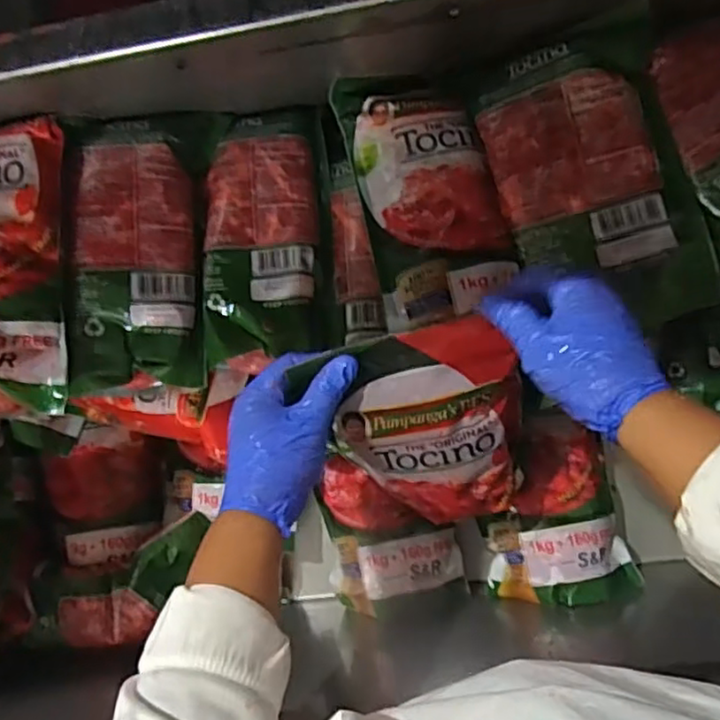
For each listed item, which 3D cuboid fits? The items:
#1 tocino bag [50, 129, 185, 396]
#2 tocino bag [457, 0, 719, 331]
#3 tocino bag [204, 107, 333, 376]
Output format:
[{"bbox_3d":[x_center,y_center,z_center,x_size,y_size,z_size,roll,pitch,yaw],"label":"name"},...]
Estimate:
[{"bbox_3d":[-0.163,-0.088,0.505,0.112,0.033,0.217,0,84,-20],"label":"tocino bag"},{"bbox_3d":[0.168,-0.131,0.485,0.131,0.052,0.216,-13,93,6],"label":"tocino bag"},{"bbox_3d":[-0.075,-0.101,0.523,0.095,0.036,0.216,0,76,5],"label":"tocino bag"}]

